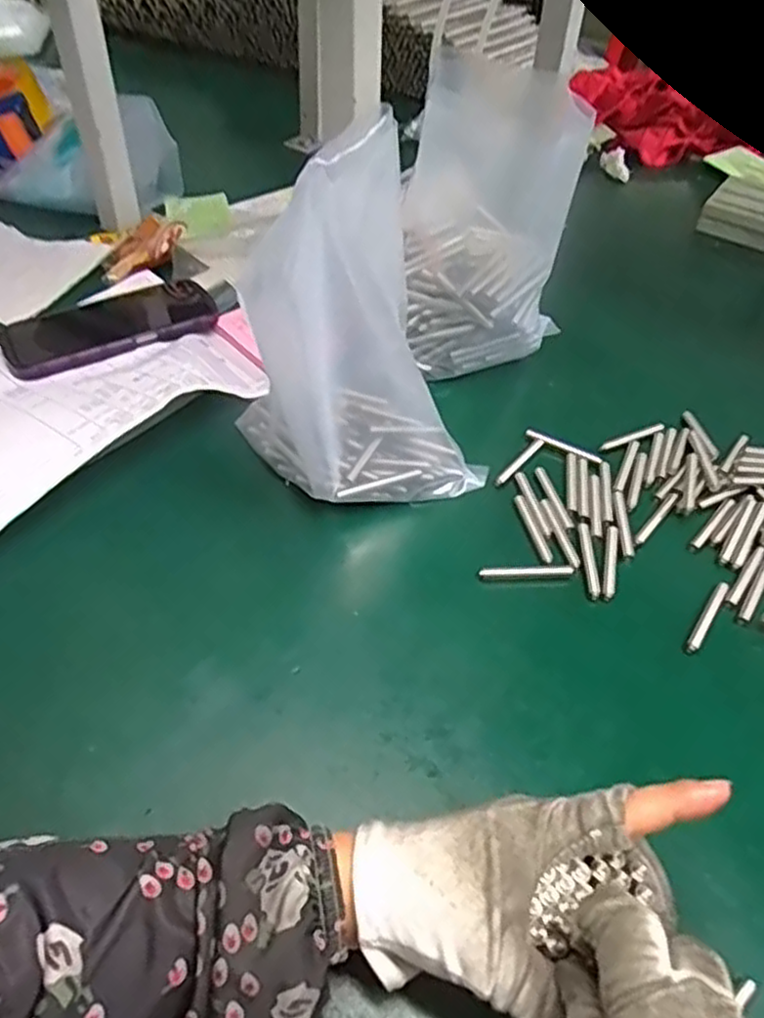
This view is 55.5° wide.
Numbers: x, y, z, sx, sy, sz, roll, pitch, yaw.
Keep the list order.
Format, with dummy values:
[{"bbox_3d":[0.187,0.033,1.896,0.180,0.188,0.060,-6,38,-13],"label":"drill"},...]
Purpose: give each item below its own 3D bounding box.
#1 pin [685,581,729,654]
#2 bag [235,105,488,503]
[{"bbox_3d":[0.194,0.064,0.433,0.007,0.006,0.058,31,50,22],"label":"pin"},{"bbox_3d":[-0.016,-0.107,0.442,0.159,0.199,0.111,-16,49,-18],"label":"bag"}]

